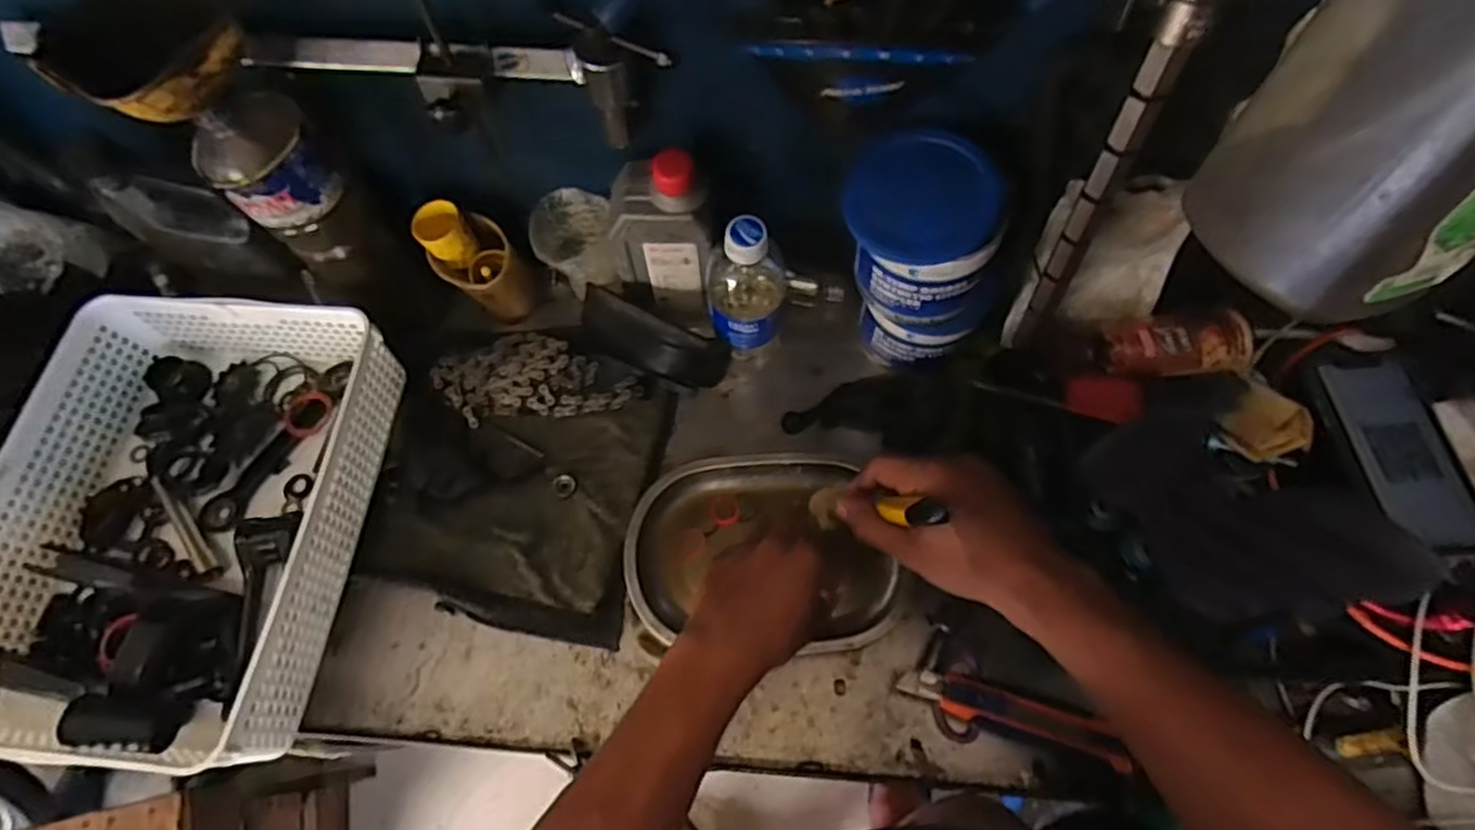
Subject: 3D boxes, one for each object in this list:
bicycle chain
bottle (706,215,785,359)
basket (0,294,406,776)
[{"bbox_3d":[-0.176,-0.034,0.642,0.169,0.021,0.079,-10,67,-2],"label":"bicycle chain"},{"bbox_3d":[0.008,-0.103,0.592,0.056,0.169,0.071,9,68,6],"label":"bottle"},{"bbox_3d":[-0.413,0.074,0.549,0.243,0.084,0.322,4,68,4],"label":"basket"}]

